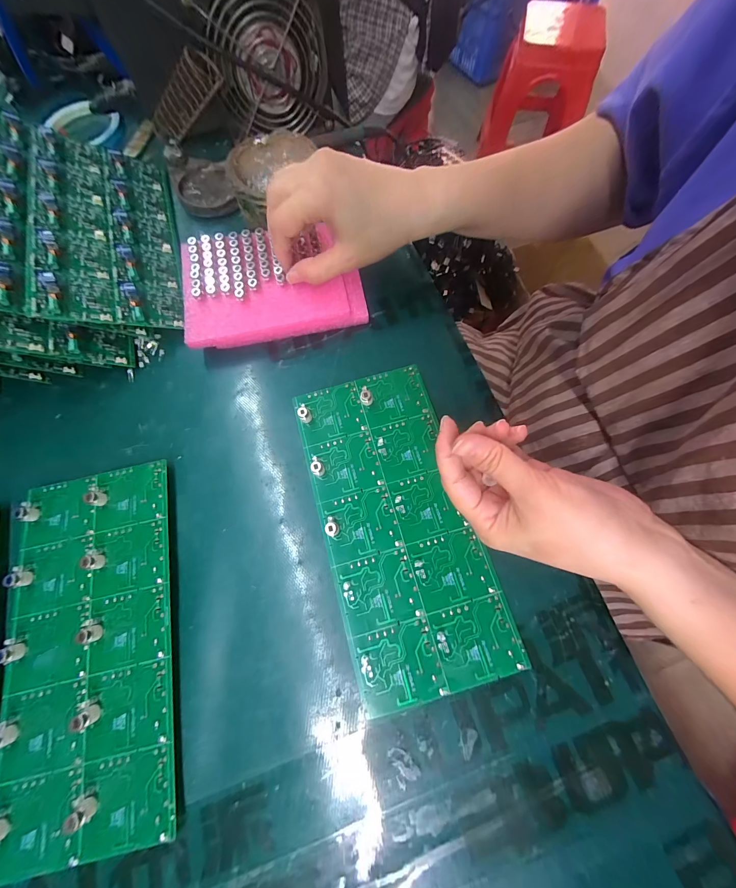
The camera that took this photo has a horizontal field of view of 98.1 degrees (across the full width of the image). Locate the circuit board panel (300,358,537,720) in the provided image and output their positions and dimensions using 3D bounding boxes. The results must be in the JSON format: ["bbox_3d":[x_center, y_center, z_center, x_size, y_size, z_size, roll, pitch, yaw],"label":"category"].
[{"bbox_3d":[0.019,0.050,0.233,0.105,0.010,0.223,-16,73,-4],"label":"circuit board panel"}]

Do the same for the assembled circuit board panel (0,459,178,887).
[{"bbox_3d":[-0.186,0.126,0.212,0.106,0.015,0.226,-13,72,-3],"label":"assembled circuit board panel"}]

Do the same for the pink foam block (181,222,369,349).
[{"bbox_3d":[-0.086,-0.146,0.293,0.157,0.027,0.107,-9,72,-2],"label":"pink foam block"}]

